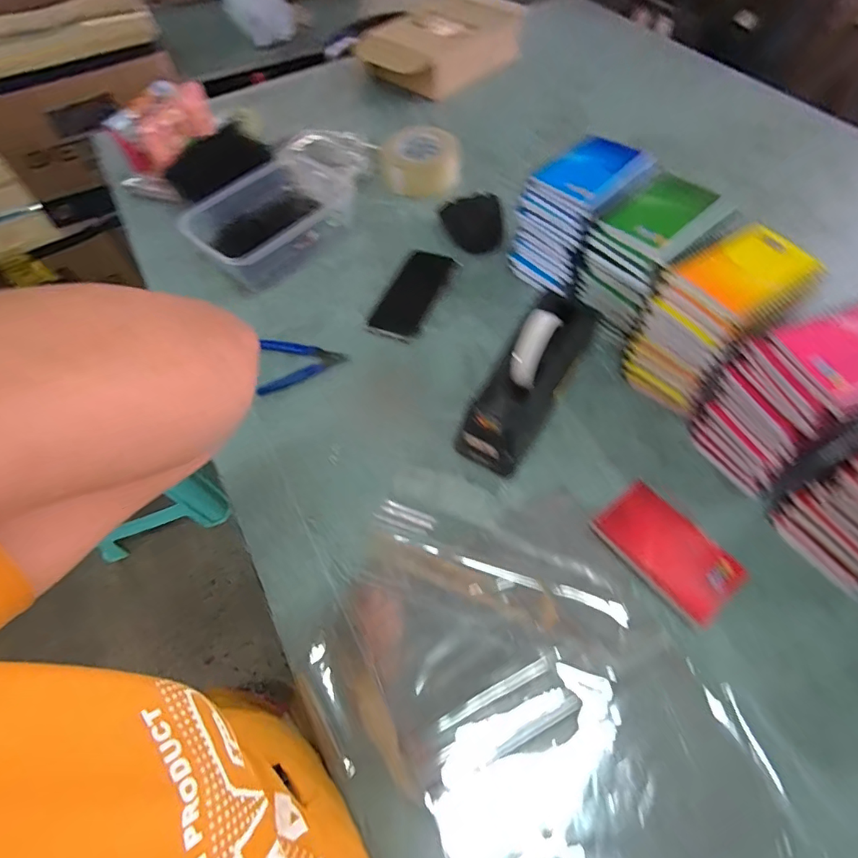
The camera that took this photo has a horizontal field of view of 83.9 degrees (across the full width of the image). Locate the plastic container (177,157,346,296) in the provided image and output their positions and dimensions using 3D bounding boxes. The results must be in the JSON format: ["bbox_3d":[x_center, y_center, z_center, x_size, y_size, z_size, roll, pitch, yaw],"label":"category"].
[{"bbox_3d":[-0.232,-0.315,0.723,0.162,0.072,0.232,39,65,24],"label":"plastic container"}]

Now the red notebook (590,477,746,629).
[{"bbox_3d":[0.236,0.120,0.474,0.080,0.013,0.130,-33,61,-19],"label":"red notebook"}]

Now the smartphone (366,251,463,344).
[{"bbox_3d":[-0.020,-0.187,0.667,0.075,0.010,0.159,22,66,7],"label":"smartphone"}]

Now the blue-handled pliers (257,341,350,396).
[{"bbox_3d":[-0.181,-0.096,0.630,0.114,0.008,0.087,-27,59,-15],"label":"blue-handled pliers"}]

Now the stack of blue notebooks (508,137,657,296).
[{"bbox_3d":[0.200,-0.282,0.633,0.157,0.128,0.108,-41,64,-17],"label":"stack of blue notebooks"}]

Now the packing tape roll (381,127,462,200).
[{"bbox_3d":[-0.015,-0.461,0.822,0.128,0.061,0.127,-1,56,2],"label":"packing tape roll"}]

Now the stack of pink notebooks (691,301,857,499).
[{"bbox_3d":[0.380,-0.032,0.487,0.149,0.150,0.113,-21,58,-11],"label":"stack of pink notebooks"}]

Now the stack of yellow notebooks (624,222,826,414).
[{"bbox_3d":[0.323,-0.119,0.546,0.156,0.141,0.107,-34,61,-19],"label":"stack of yellow notebooks"}]

